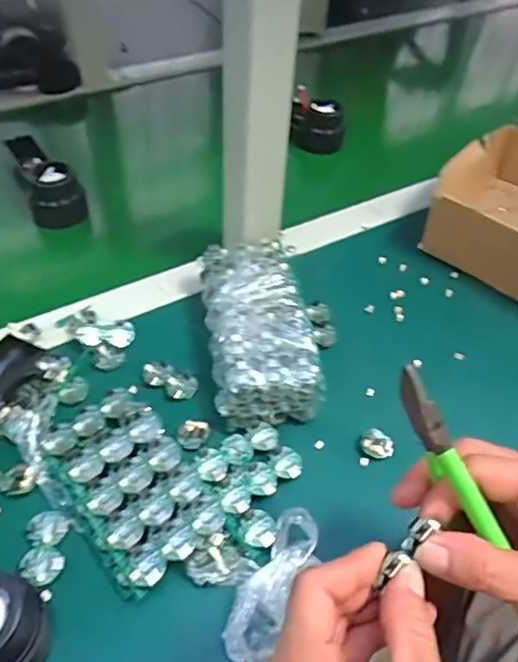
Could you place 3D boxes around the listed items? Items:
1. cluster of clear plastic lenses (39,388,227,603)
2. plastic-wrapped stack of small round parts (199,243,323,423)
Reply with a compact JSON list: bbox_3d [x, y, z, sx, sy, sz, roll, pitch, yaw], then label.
[{"bbox_3d":[-0.091,0.101,0.388,0.081,0.017,0.138,-30,56,-27],"label":"cluster of clear plastic lenses"},{"bbox_3d":[0.000,-0.005,0.476,0.087,0.045,0.167,-5,48,-8],"label":"plastic-wrapped stack of small round parts"}]

